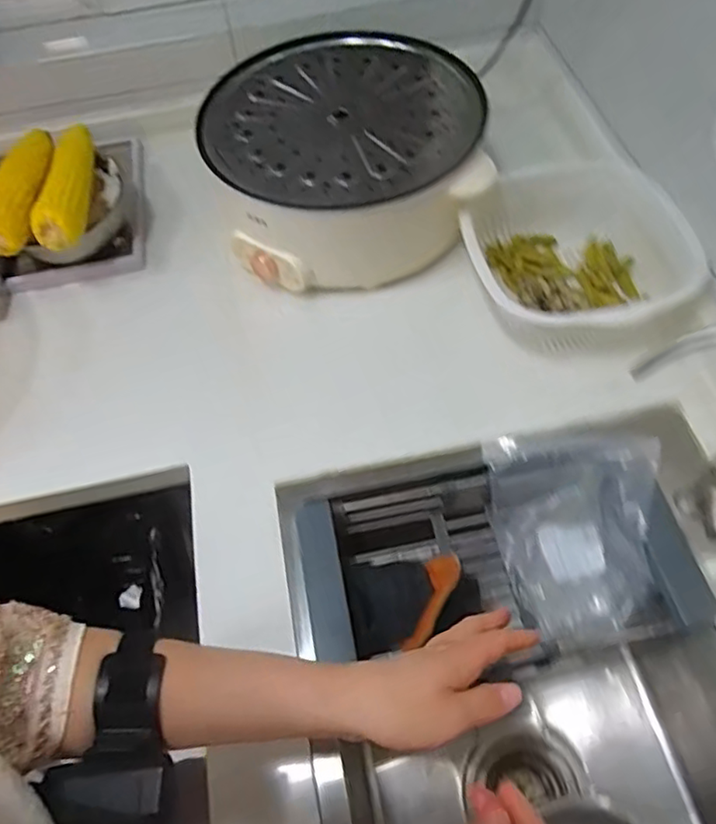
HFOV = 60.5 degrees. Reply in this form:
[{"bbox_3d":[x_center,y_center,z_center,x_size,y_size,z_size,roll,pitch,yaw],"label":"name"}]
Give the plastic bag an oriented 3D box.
[{"bbox_3d":[0.213,0.128,0.632,0.158,0.103,0.190,5,59,7],"label":"plastic bag"}]

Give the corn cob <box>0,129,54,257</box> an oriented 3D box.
[{"bbox_3d":[-0.398,-0.267,0.724,0.058,0.045,0.176,-4,58,1],"label":"corn cob"}]

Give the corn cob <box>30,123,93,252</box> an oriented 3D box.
[{"bbox_3d":[-0.336,-0.269,0.730,0.052,0.050,0.179,-2,58,3],"label":"corn cob"}]

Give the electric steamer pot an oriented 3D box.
[{"bbox_3d":[-0.014,-0.317,0.774,0.313,0.146,0.310,-2,58,3],"label":"electric steamer pot"}]

